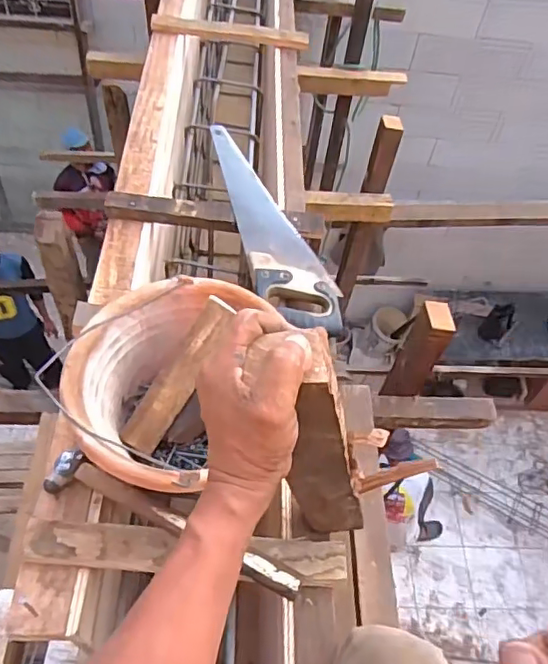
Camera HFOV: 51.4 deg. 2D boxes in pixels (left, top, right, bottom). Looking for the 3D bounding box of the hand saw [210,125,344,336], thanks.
[{"bbox_3d":[-0.006,-0.190,0.906,0.120,0.035,0.493,-8,56,-11],"label":"hand saw"}]

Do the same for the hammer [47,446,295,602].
[{"bbox_3d":[-0.106,0.199,0.601,0.289,0.033,0.060,20,55,9],"label":"hammer"}]

